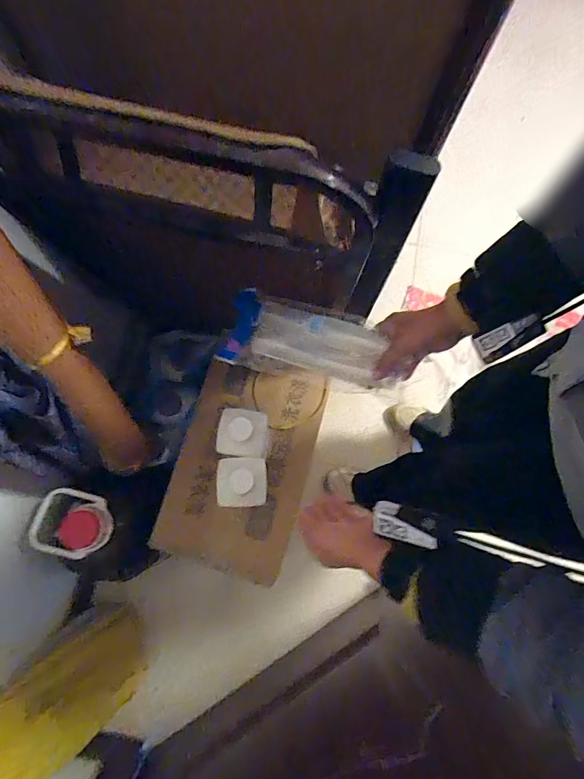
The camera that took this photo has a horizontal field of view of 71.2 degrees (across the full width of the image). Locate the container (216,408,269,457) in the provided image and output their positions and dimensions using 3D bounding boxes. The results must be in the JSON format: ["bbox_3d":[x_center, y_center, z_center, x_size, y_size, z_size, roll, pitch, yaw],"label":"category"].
[{"bbox_3d":[-0.077,0.067,0.650,0.077,0.028,0.072,5,75,0],"label":"container"}]

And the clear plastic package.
[{"bbox_3d":[0.013,-0.068,0.593,0.237,0.050,0.102,14,74,21],"label":"clear plastic package"}]

